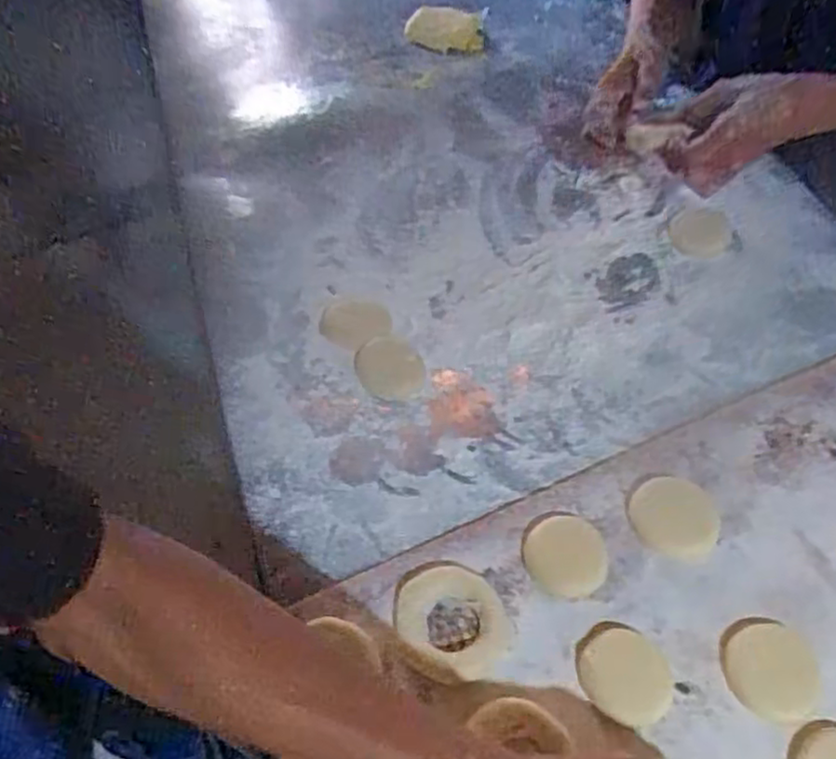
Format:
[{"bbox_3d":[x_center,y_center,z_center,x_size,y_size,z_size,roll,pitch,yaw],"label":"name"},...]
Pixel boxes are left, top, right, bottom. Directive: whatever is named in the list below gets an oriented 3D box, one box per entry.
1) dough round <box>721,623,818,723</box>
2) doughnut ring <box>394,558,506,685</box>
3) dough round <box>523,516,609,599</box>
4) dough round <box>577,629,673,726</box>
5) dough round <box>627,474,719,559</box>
[{"bbox_3d":[0.232,0.190,0.458,0.059,0.004,0.058,-1,56,1],"label":"dough round"},{"bbox_3d":[0.023,0.168,0.489,0.077,0.008,0.081,-2,56,1],"label":"doughnut ring"},{"bbox_3d":[0.107,0.127,0.508,0.057,0.004,0.058,-1,56,1],"label":"dough round"},{"bbox_3d":[0.136,0.195,0.461,0.057,0.017,0.054,-1,56,1],"label":"dough round"},{"bbox_3d":[0.191,0.102,0.523,0.062,0.009,0.058,-1,56,1],"label":"dough round"}]

